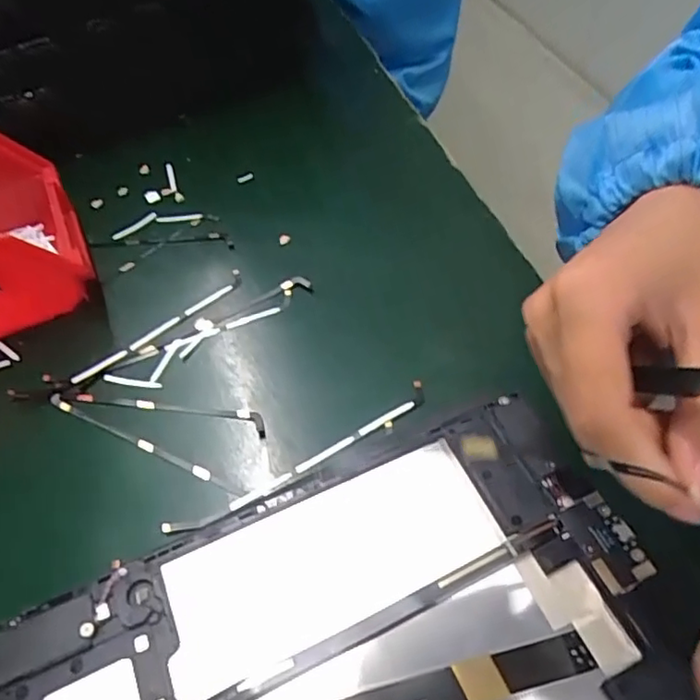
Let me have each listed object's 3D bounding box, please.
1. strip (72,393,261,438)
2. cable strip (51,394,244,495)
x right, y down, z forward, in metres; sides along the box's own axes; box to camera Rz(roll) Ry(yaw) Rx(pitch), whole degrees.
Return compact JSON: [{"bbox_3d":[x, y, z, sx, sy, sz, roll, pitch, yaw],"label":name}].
[{"bbox_3d":[-0.094,0.031,0.317,0.105,0.004,0.013,9,54,9],"label":"strip"},{"bbox_3d":[-0.107,0.047,0.306,0.120,0.005,0.007,22,57,18],"label":"cable strip"}]

